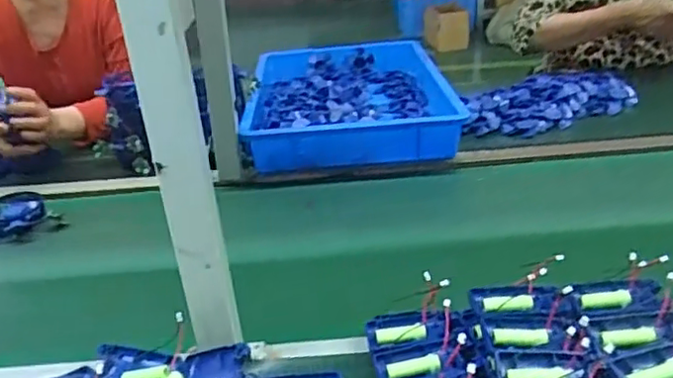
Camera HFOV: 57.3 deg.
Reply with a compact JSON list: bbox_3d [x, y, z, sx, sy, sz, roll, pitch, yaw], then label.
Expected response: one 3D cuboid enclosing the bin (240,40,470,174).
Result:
[{"bbox_3d":[0.021,-0.178,1.188,0.349,0.083,0.472,-4,29,0],"label":"bin"}]

